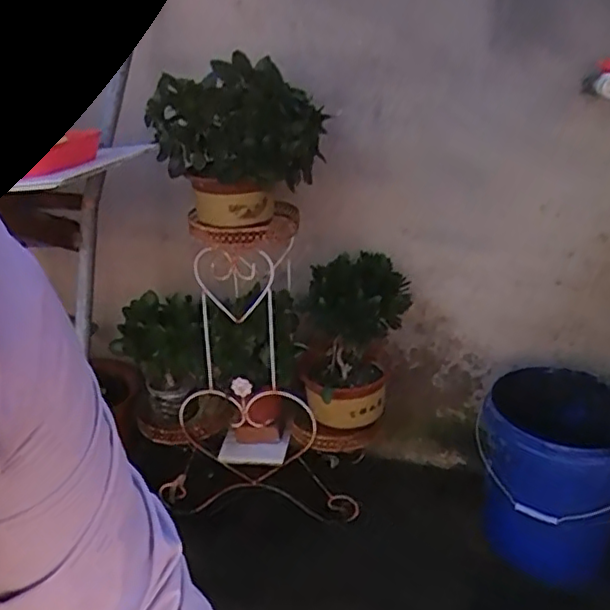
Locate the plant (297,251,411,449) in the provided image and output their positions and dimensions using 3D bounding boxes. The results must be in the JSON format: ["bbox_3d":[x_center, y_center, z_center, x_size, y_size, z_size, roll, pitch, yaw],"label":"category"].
[{"bbox_3d":[0.114,0.111,1.462,0.251,0.407,0.233,-1,25,4],"label":"plant"}]

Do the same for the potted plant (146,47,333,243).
[{"bbox_3d":[-0.111,-0.293,1.245,0.265,0.334,0.229,5,27,17],"label":"potted plant"}]

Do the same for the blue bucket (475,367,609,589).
[{"bbox_3d":[0.540,0.361,1.353,0.305,0.362,0.305,-3,25,1],"label":"blue bucket"}]

